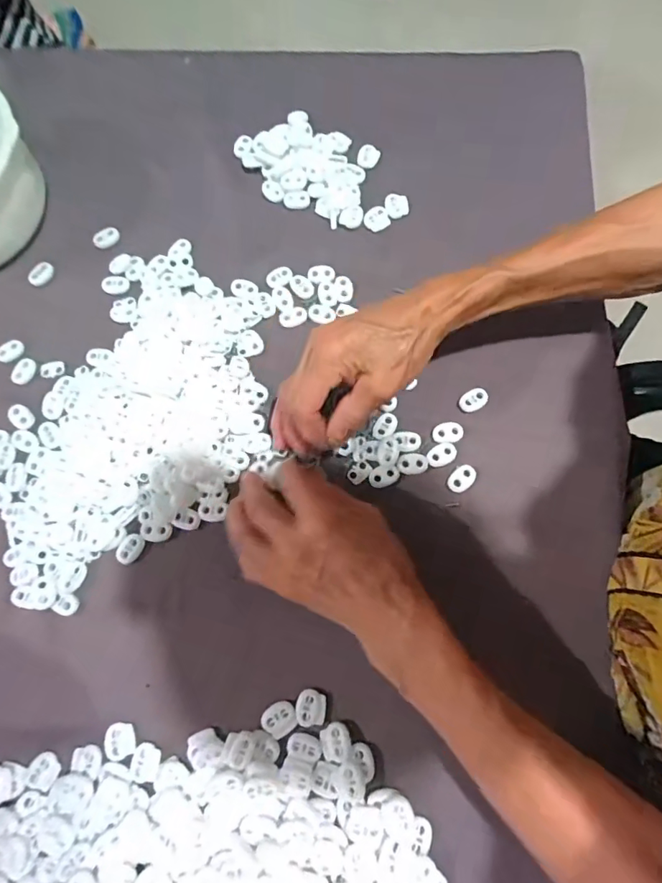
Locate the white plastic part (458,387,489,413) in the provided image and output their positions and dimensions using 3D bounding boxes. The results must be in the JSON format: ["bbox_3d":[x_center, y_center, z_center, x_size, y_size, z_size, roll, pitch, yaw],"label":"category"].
[{"bbox_3d":[0.108,-0.032,0.368,0.023,0.004,0.015,-27,77,-6],"label":"white plastic part"}]

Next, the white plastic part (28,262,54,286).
[{"bbox_3d":[-0.244,-0.141,0.409,0.014,0.005,0.023,36,79,9],"label":"white plastic part"}]

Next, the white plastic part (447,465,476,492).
[{"bbox_3d":[0.095,0.027,0.355,0.015,0.004,0.022,44,81,11],"label":"white plastic part"}]

